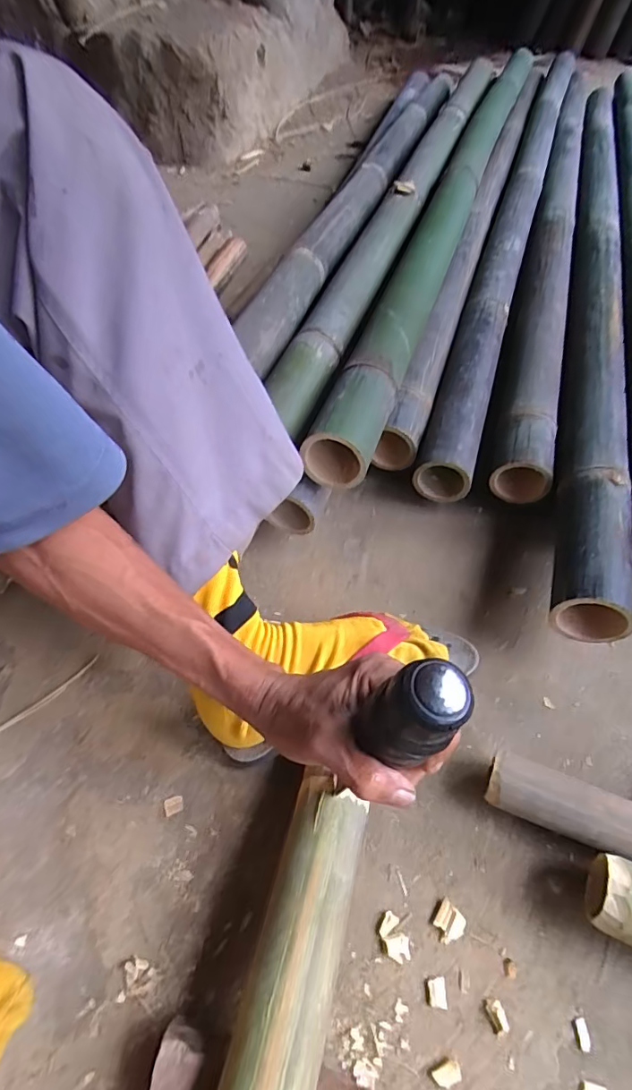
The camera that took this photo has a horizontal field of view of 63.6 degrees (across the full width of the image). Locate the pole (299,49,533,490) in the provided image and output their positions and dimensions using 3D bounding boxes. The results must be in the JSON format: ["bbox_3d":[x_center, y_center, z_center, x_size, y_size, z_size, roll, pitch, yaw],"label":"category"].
[{"bbox_3d":[0.219,-0.543,0.805,0.063,0.072,1.222,14,57,14],"label":"pole"}]

